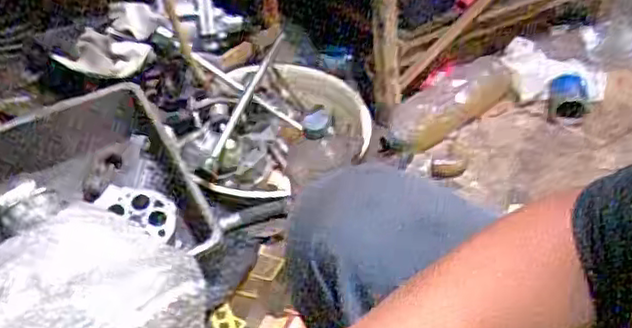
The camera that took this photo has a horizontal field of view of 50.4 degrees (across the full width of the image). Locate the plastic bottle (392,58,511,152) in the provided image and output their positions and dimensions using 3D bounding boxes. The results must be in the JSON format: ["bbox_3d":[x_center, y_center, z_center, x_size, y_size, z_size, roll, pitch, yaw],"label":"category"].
[{"bbox_3d":[0.268,-0.115,1.315,0.304,0.070,0.089,-32,49,-29],"label":"plastic bottle"}]

